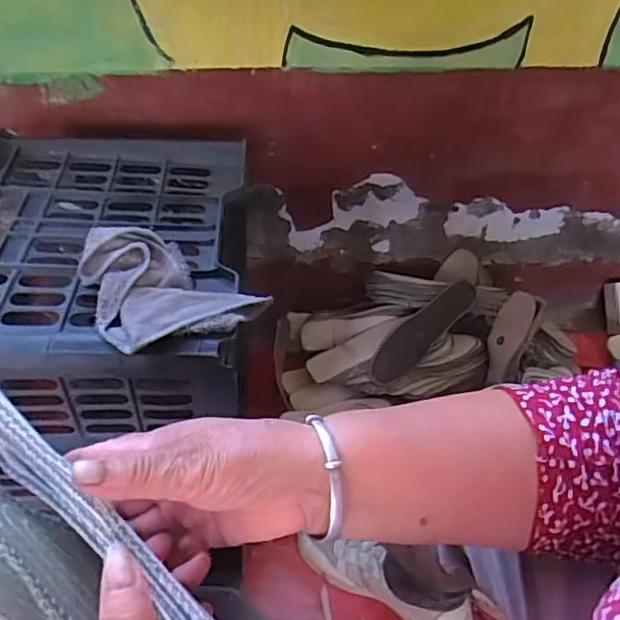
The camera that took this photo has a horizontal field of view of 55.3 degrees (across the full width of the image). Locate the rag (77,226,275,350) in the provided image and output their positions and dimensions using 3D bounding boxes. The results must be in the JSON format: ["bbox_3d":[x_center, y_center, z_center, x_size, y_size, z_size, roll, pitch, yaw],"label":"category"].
[{"bbox_3d":[-0.121,-0.022,0.479,0.117,0.043,0.137,-31,54,-32],"label":"rag"}]

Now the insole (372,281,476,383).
[{"bbox_3d":[0.185,0.035,0.971,0.212,0.066,0.013,-45,20,3],"label":"insole"}]

